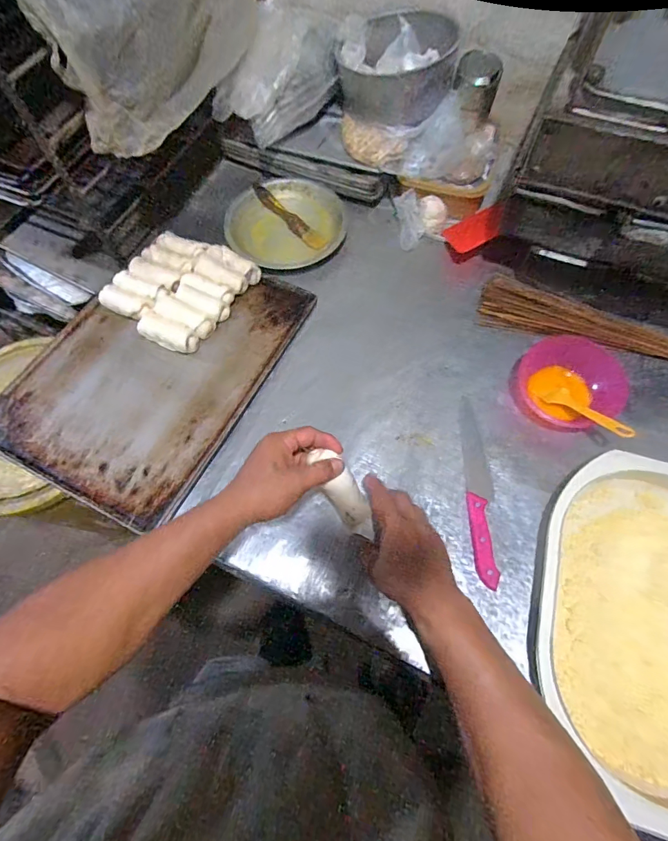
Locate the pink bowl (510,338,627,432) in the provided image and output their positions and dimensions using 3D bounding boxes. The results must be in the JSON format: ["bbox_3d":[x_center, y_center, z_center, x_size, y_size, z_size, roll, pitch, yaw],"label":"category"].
[{"bbox_3d":[0.334,-0.054,0.609,0.123,0.067,0.136,-25,68,-8],"label":"pink bowl"}]

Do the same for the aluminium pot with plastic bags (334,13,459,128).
[{"bbox_3d":[0.108,-0.591,0.715,0.181,0.078,0.192,-1,67,2],"label":"aluminium pot with plastic bags"}]

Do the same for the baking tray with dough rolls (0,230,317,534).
[{"bbox_3d":[-0.273,-0.095,0.655,0.324,0.041,0.448,25,70,12],"label":"baking tray with dough rolls"}]

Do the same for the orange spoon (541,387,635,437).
[{"bbox_3d":[0.345,-0.009,0.571,0.035,0.013,0.124,-28,36,-9],"label":"orange spoon"}]

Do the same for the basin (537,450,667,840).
[{"bbox_3d":[0.360,0.231,0.489,0.243,0.048,0.369,13,68,8],"label":"basin"}]

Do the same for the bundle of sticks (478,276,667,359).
[{"bbox_3d":[0.417,-0.146,0.673,0.367,0.049,0.083,18,69,10],"label":"bundle of sticks"}]

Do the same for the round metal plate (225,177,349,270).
[{"bbox_3d":[-0.087,-0.365,0.772,0.210,0.033,0.188,-25,68,-8],"label":"round metal plate"}]

